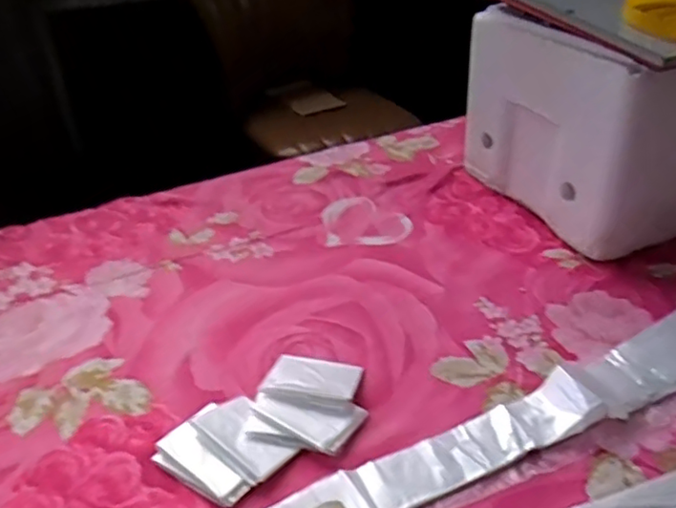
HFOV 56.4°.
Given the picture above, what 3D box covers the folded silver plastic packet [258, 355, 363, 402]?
[{"bbox_3d":[-0.023,0.119,0.596,0.086,0.015,0.052,6,34,12],"label":"folded silver plastic packet"}]

